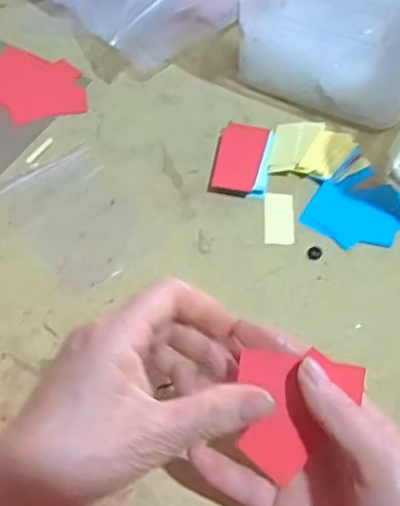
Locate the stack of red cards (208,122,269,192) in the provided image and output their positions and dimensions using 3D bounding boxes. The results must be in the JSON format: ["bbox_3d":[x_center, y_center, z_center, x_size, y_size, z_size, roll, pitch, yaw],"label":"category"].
[{"bbox_3d":[0.032,-0.076,0.444,0.036,0.006,0.065,11,58,5],"label":"stack of red cards"}]

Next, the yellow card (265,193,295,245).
[{"bbox_3d":[0.059,-0.026,0.420,0.021,0.004,0.044,4,58,1],"label":"yellow card"}]

